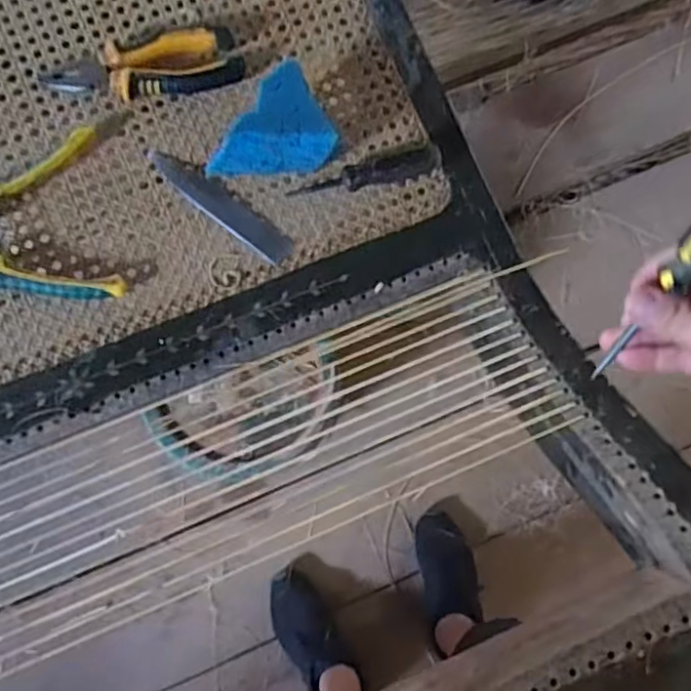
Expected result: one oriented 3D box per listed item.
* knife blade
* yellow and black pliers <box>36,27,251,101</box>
[{"bbox_3d":[-0.105,-0.117,0.533,0.139,0.004,0.025,39,81,1],"label":"knife blade"},{"bbox_3d":[-0.169,-0.235,0.529,0.162,0.019,0.054,-4,79,-2],"label":"yellow and black pliers"}]

